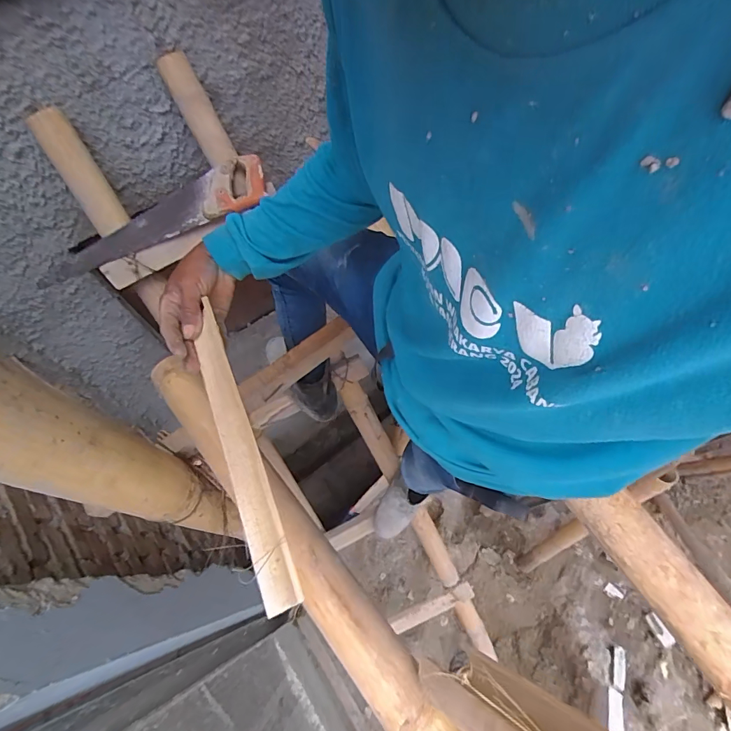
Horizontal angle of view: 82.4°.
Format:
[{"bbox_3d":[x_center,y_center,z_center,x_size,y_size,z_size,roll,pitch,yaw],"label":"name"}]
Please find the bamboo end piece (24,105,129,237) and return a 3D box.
[{"bbox_3d":[-0.526,-0.354,0.770,0.062,0.216,0.064,-28,26,-11],"label":"bamboo end piece"}]

